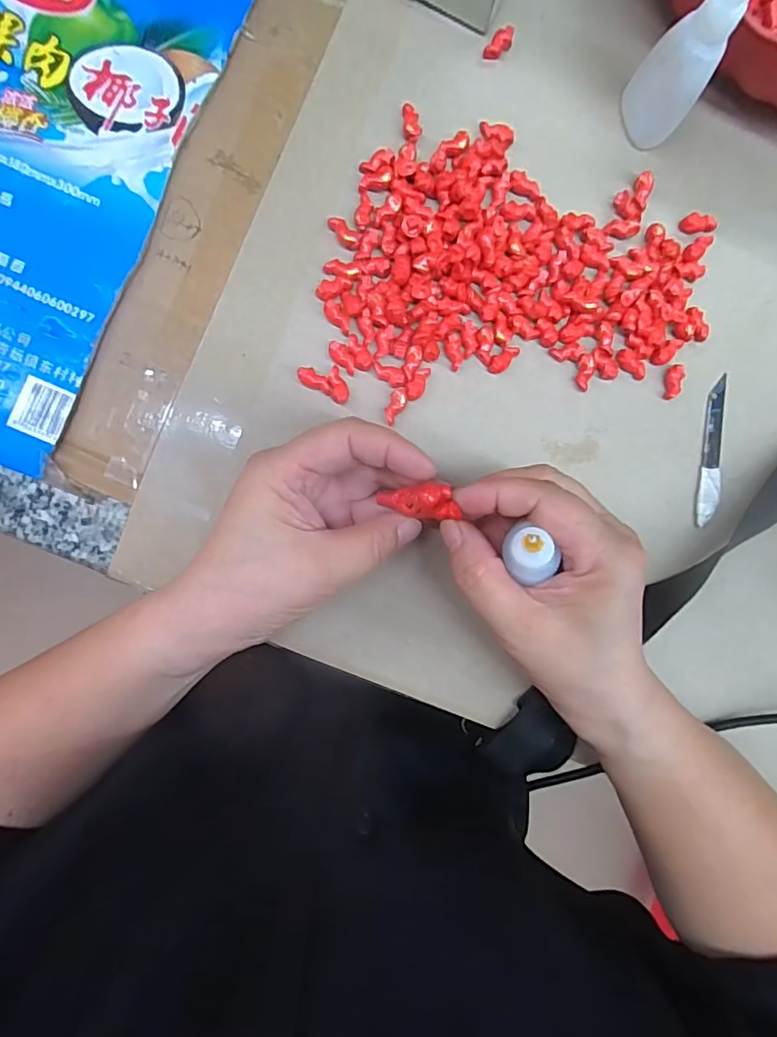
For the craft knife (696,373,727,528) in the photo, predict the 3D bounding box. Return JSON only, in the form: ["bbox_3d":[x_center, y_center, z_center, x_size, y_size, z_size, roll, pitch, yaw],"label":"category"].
[{"bbox_3d":[0.176,-0.036,0.281,0.011,0.005,0.080,8,90,-5],"label":"craft knife"}]

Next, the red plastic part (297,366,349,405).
[{"bbox_3d":[-0.032,-0.069,0.261,0.027,0.006,0.015,28,89,-5],"label":"red plastic part"}]

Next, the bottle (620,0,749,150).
[{"bbox_3d":[0.137,-0.210,0.234,0.031,0.086,0.025,38,88,-5],"label":"bottle"}]

